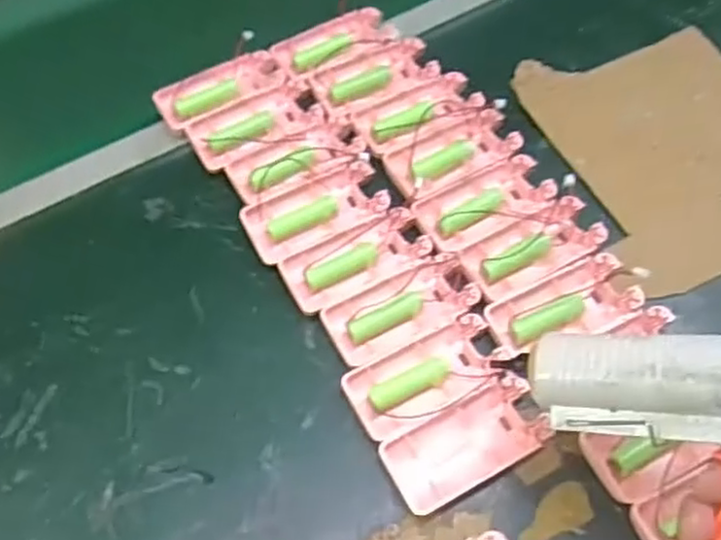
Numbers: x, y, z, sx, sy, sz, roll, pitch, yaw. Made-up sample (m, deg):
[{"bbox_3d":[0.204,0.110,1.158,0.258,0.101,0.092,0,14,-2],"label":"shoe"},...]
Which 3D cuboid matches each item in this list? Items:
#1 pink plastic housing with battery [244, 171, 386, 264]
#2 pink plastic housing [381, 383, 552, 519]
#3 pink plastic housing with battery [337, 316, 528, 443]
[{"bbox_3d":[-0.031,-0.040,0.487,0.093,0.014,0.045,-28,64,-15],"label":"pink plastic housing with battery"},{"bbox_3d":[0.061,0.099,0.409,0.094,0.013,0.044,-25,64,-14],"label":"pink plastic housing"},{"bbox_3d":[0.042,0.062,0.427,0.100,0.011,0.044,-25,64,-14],"label":"pink plastic housing with battery"}]

